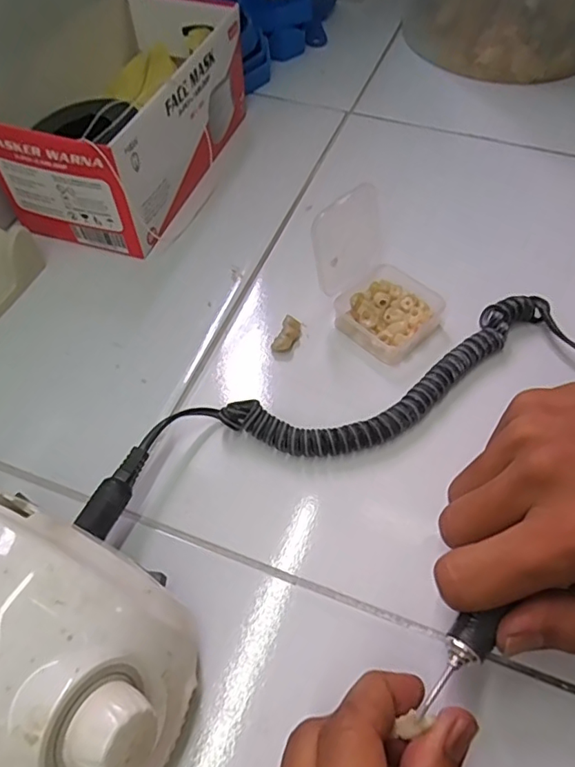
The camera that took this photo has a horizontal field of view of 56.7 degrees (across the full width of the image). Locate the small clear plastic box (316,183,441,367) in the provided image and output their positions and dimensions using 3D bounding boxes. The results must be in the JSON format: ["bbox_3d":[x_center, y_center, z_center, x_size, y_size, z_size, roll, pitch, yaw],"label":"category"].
[{"bbox_3d":[0.063,-0.045,0.334,0.056,0.017,0.059,35,63,21],"label":"small clear plastic box"}]

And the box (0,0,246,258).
[{"bbox_3d":[-0.114,-0.201,0.404,0.123,0.085,0.205,13,57,9],"label":"box"}]

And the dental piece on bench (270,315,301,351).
[{"bbox_3d":[0.000,-0.029,0.331,0.012,0.009,0.024,19,59,12],"label":"dental piece on bench"}]

